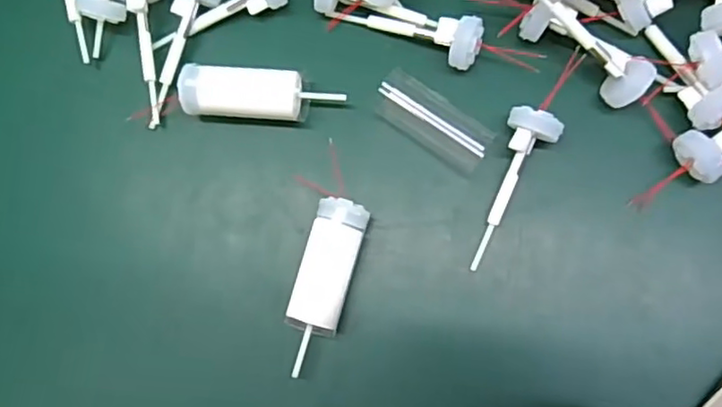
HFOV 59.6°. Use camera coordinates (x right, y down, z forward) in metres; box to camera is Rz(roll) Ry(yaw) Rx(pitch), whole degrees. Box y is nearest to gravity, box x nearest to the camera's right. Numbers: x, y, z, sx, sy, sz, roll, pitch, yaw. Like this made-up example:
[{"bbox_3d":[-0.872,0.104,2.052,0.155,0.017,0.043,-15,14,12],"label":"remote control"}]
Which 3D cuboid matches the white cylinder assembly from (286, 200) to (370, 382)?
[{"bbox_3d":[-0.014,0.032,0.250,0.020,0.021,0.066,15,83,8],"label":"white cylinder assembly"}]

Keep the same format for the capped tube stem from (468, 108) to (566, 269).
[{"bbox_3d":[0.056,-0.006,0.248,0.020,0.013,0.065,25,85,10],"label":"capped tube stem"}]

